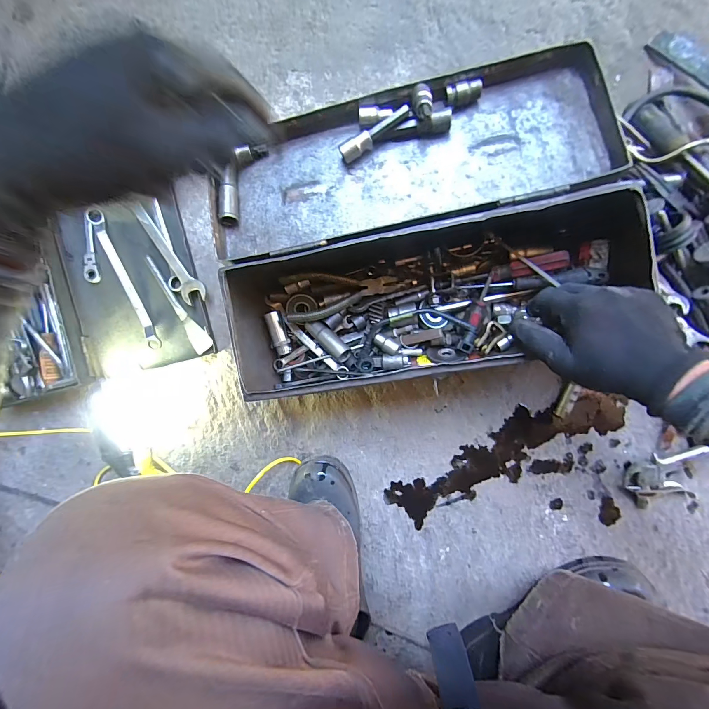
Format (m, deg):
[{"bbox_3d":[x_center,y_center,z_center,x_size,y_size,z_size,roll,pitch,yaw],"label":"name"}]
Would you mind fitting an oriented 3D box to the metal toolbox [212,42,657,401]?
[{"bbox_3d":[0.062,-0.140,0.406,0.439,0.133,0.314,-10,92,7],"label":"metal toolbox"}]

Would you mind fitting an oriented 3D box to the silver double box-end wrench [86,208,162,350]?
[{"bbox_3d":[-0.366,-0.119,0.532,0.020,0.023,0.237,-24,90,7],"label":"silver double box-end wrench"}]

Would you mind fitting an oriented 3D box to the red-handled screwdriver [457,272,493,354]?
[{"bbox_3d":[0.164,-0.053,0.440,0.017,0.022,0.106,23,95,5],"label":"red-handled screwdriver"}]

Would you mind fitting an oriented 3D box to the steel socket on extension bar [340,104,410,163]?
[{"bbox_3d":[0.024,-0.254,0.386,0.086,0.022,0.016,-32,89,7],"label":"steel socket on extension bar"}]

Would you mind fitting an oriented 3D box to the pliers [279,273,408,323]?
[{"bbox_3d":[-0.016,-0.086,0.453,0.156,0.021,0.063,-9,92,7],"label":"pliers"}]

